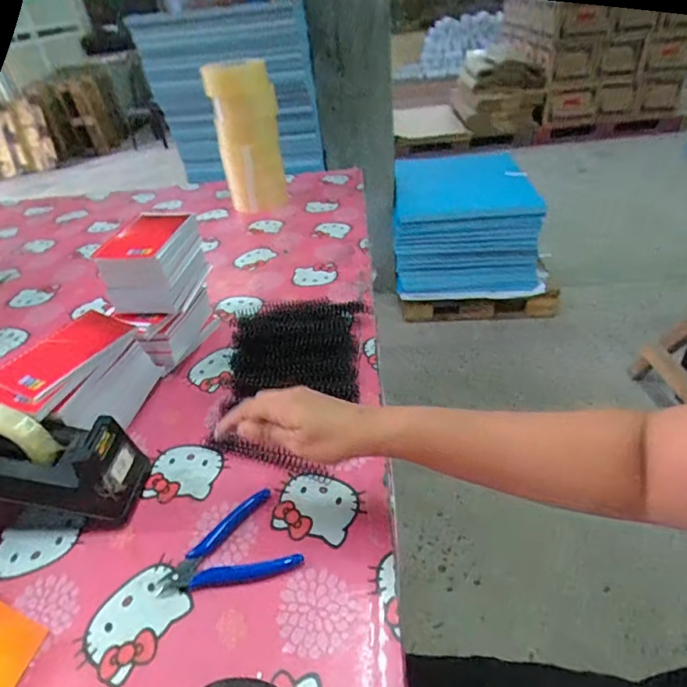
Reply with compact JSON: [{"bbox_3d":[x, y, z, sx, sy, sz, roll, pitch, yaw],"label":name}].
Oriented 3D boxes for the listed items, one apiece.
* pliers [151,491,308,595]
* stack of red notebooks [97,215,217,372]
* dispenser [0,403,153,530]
[{"bbox_3d":[-0.106,0.189,0.426,0.114,0.011,0.083,-23,40,-19],"label":"pliers"},{"bbox_3d":[-0.243,-0.068,0.648,0.085,0.173,0.159,-2,38,7],"label":"stack of red notebooks"},{"bbox_3d":[-0.313,0.118,0.455,0.203,0.127,0.075,-5,38,2],"label":"dispenser"}]

